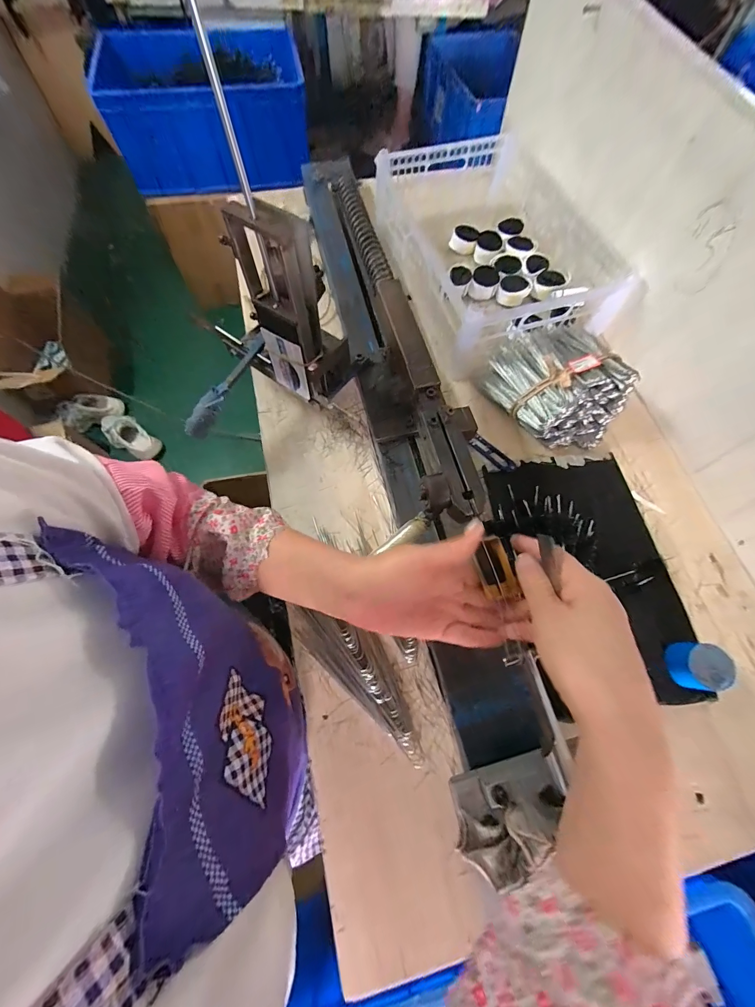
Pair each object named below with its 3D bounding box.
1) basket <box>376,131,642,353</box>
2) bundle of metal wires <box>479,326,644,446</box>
[{"bbox_3d":[0.187,-0.455,0.596,0.279,0.124,0.427,-19,70,-9],"label":"basket"},{"bbox_3d":[0.265,-0.178,0.508,0.159,0.092,0.193,-25,71,-11],"label":"bundle of metal wires"}]

